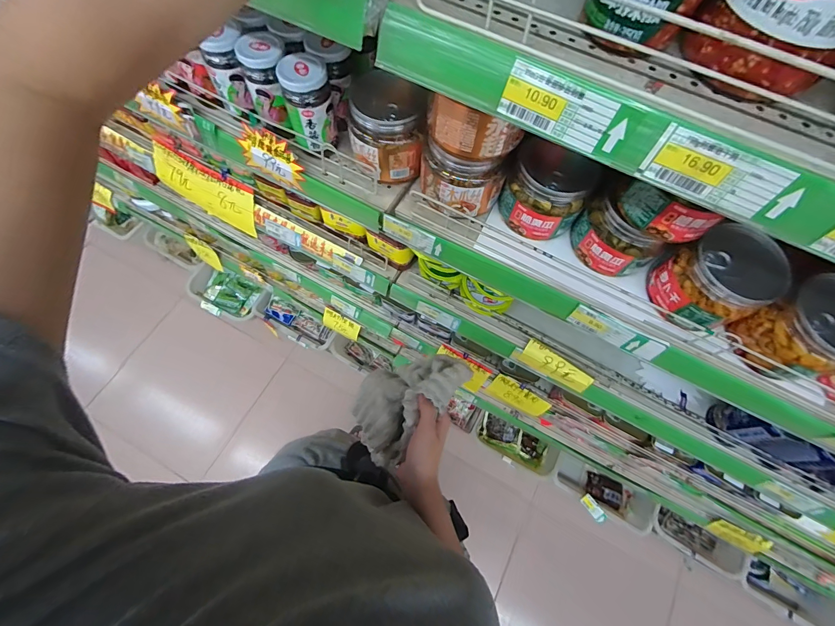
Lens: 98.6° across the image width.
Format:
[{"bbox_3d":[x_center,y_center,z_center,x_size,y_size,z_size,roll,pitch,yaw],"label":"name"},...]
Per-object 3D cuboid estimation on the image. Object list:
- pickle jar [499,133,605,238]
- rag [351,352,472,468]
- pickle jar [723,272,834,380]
[{"bbox_3d":[0.169,-0.164,0.463,0.097,0.084,0.107,27,70,8],"label":"pickle jar"},{"bbox_3d":[-0.019,0.107,0.466,0.100,0.067,0.161,40,72,12],"label":"rag"},{"bbox_3d":[0.433,0.022,0.401,0.096,0.086,0.093,1,69,-2],"label":"pickle jar"}]

